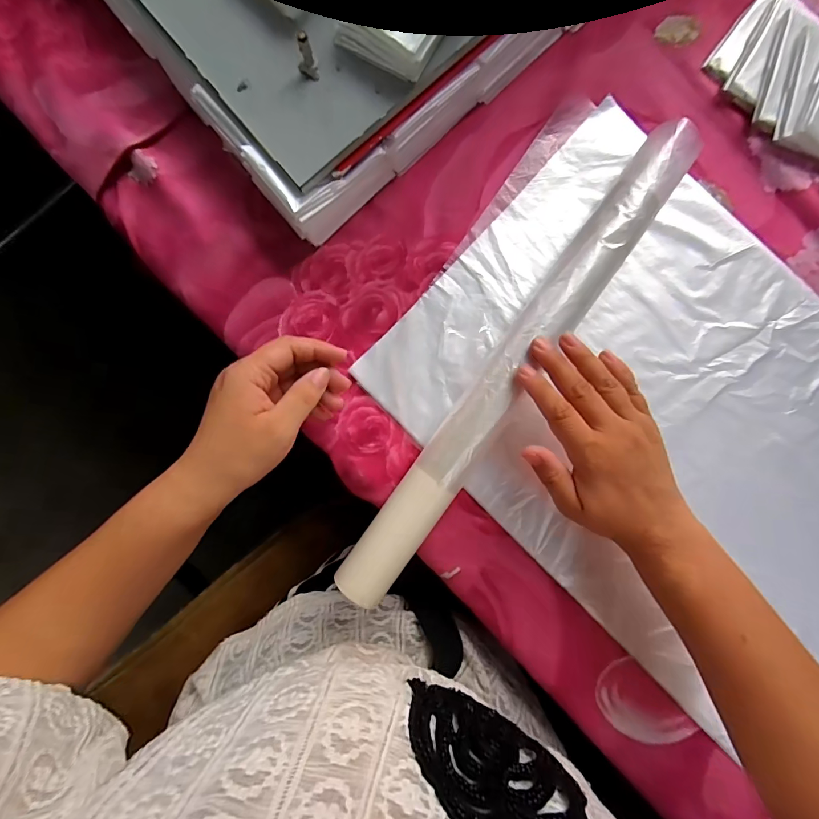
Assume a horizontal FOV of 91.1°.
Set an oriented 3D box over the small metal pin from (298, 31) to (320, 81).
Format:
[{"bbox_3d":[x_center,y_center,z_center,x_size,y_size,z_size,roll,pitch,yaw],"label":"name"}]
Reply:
[{"bbox_3d":[-0.073,-0.247,0.282,0.013,0.024,0.013,0,88,0],"label":"small metal pin"}]

